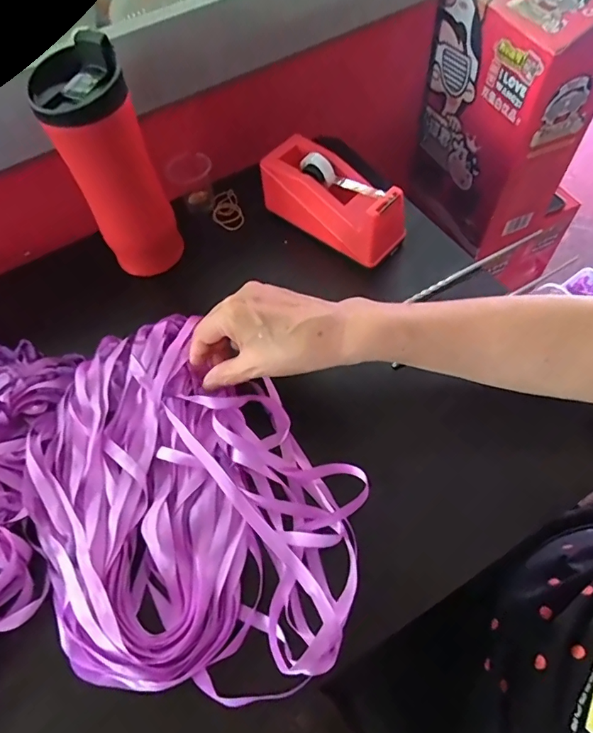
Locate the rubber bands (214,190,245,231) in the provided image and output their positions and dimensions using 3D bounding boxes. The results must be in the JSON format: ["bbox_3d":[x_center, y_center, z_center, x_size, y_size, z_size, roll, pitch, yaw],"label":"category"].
[{"bbox_3d":[-0.080,-0.180,0.548,0.034,0.014,0.064,-14,59,-4],"label":"rubber bands"}]

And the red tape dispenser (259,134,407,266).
[{"bbox_3d":[0.037,-0.169,0.479,0.068,0.060,0.159,-42,65,-19],"label":"red tape dispenser"}]

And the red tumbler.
[{"bbox_3d":[-0.162,-0.173,0.431,0.070,0.191,0.070,-22,60,-9],"label":"red tumbler"}]

